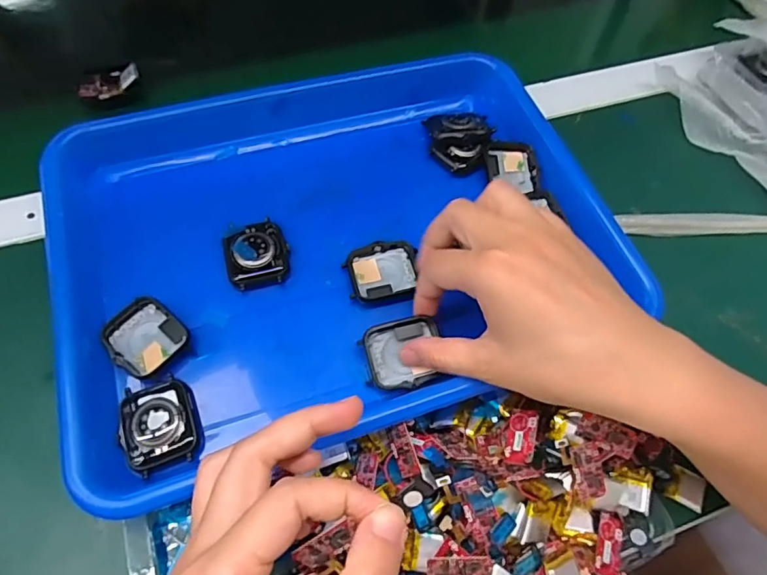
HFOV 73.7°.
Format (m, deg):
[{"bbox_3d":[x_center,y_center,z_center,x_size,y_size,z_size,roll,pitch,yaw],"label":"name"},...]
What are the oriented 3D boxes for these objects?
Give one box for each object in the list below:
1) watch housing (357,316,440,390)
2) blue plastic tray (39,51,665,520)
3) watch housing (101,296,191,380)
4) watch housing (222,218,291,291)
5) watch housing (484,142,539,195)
[{"bbox_3d":[0.011,0.037,0.286,0.043,0.014,0.035,-12,62,-9],"label":"watch housing"},{"bbox_3d":[-0.028,-0.042,0.323,0.325,0.035,0.260,-16,62,-11],"label":"blue plastic tray"},{"bbox_3d":[-0.131,0.028,0.284,0.043,0.010,0.038,36,65,17],"label":"watch housing"},{"bbox_3d":[-0.077,-0.020,0.310,0.037,0.011,0.039,-13,62,-9],"label":"watch housing"},{"bbox_3d":[0.089,-0.083,0.358,0.036,0.012,0.038,-4,61,-5],"label":"watch housing"}]

